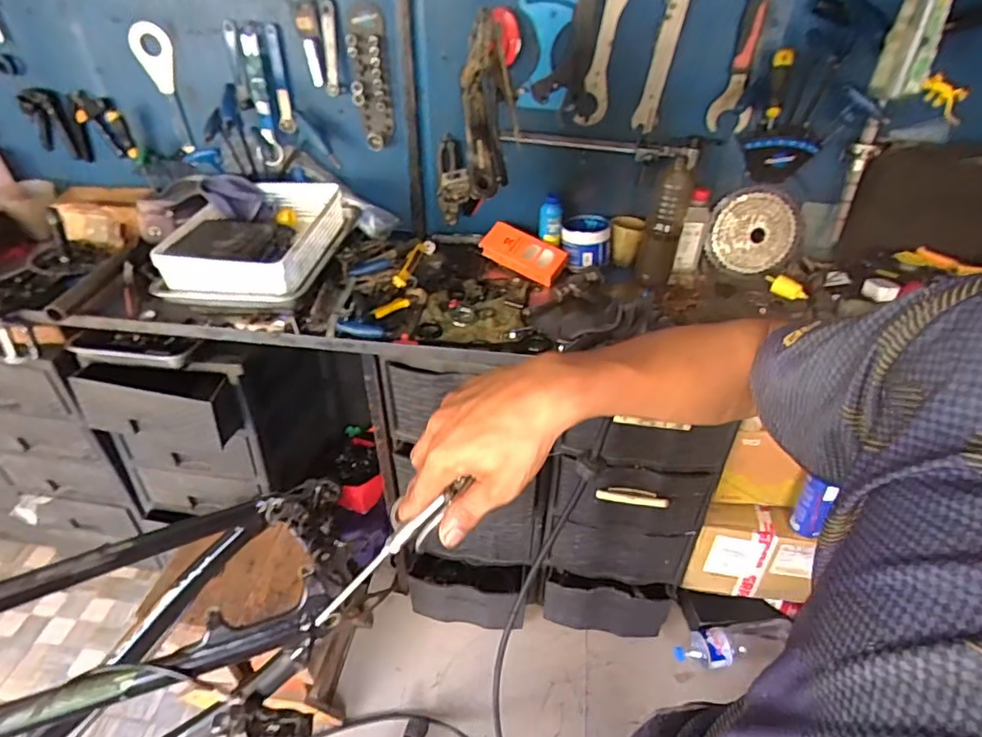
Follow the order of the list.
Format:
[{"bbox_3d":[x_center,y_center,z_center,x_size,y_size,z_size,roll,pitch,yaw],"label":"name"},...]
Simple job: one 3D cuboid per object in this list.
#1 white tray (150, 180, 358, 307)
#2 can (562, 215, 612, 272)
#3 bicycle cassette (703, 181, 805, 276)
[{"bbox_3d":[-0.444,-0.250,1.130,0.267,0.119,0.370,3,39,3],"label":"white tray"},{"bbox_3d":[0.204,-0.274,1.220,0.107,0.073,0.106,6,39,6],"label":"can"},{"bbox_3d":[0.548,-0.289,1.197,0.180,0.192,0.057,46,20,-10],"label":"bicycle cassette"}]

